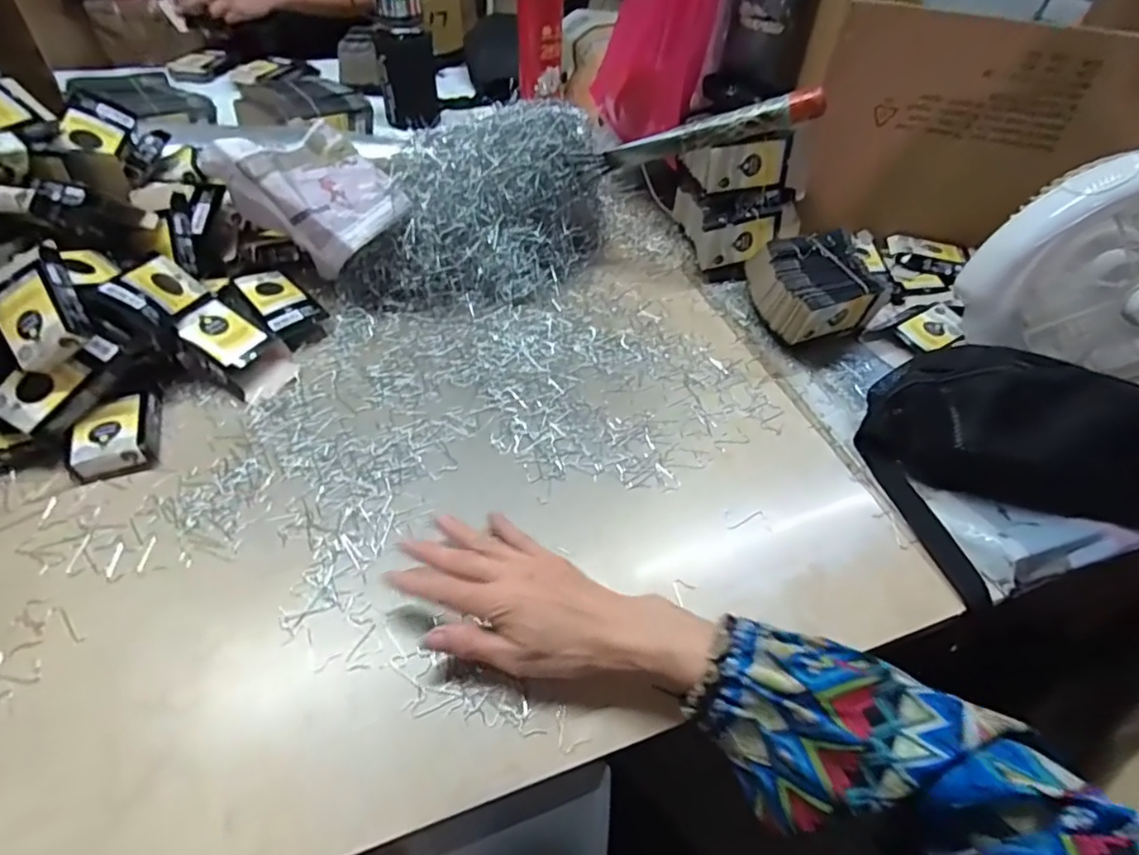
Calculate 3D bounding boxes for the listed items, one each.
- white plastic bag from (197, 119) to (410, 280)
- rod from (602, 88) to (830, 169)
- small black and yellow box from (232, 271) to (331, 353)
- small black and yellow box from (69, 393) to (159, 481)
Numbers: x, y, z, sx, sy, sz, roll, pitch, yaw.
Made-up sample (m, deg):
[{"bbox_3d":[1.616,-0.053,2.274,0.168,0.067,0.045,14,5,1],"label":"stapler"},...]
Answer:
[{"bbox_3d":[-0.249,-0.227,0.585,0.158,0.084,0.108,28,53,18],"label":"white plastic bag"},{"bbox_3d":[0.136,-0.293,0.589,0.212,0.023,0.023,-4,46,27],"label":"rod"},{"bbox_3d":[-0.285,-0.122,0.592,0.053,0.026,0.103,-32,58,-28],"label":"small black and yellow box"},{"bbox_3d":[-0.366,0.004,0.480,0.057,0.025,0.071,-12,51,-14],"label":"small black and yellow box"}]

